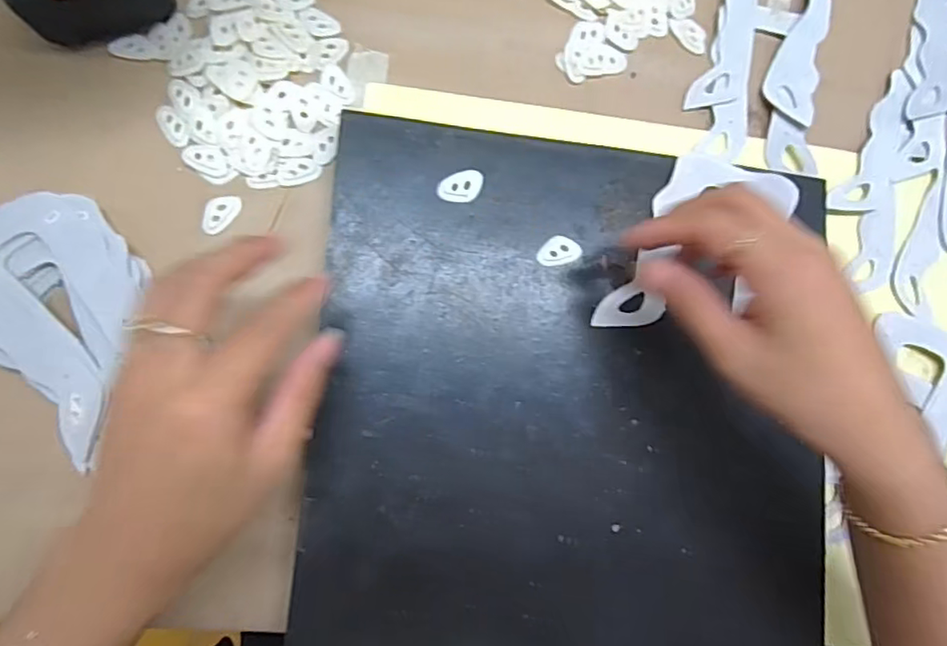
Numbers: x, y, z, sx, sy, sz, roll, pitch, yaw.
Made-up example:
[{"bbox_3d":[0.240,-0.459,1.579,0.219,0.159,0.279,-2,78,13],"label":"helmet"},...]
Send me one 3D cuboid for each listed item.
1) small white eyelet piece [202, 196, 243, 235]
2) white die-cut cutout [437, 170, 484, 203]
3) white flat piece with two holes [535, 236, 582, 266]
[{"bbox_3d":[-0.146,-0.063,0.326,0.015,0.004,0.027,37,81,-2],"label":"small white eyelet piece"},{"bbox_3d":[-0.007,-0.078,0.324,0.027,0.004,0.017,-20,87,-9],"label":"white die-cut cutout"},{"bbox_3d":[0.049,-0.042,0.328,0.026,0.004,0.017,-16,86,-8],"label":"white flat piece with two holes"}]

